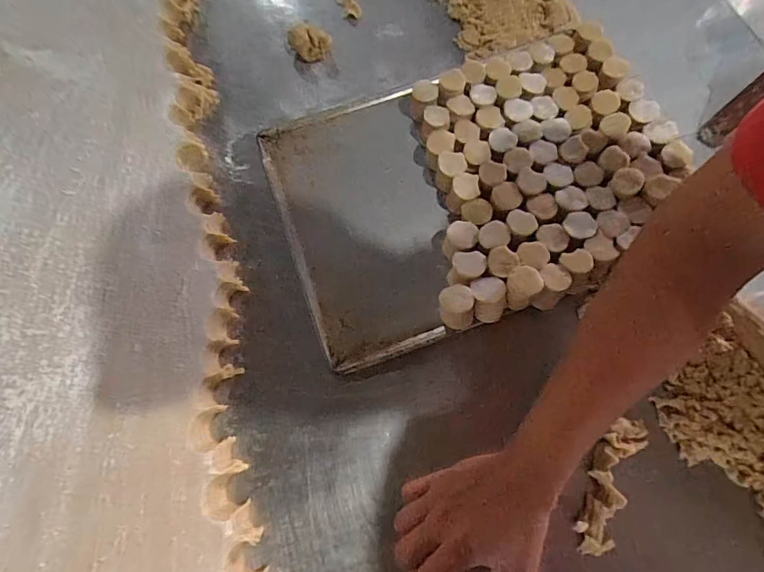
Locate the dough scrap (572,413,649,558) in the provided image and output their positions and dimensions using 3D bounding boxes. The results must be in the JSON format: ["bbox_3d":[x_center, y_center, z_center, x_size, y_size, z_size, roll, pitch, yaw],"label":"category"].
[{"bbox_3d":[0.219,0.189,0.409,0.042,0.017,0.134,27,74,10],"label":"dough scrap"}]

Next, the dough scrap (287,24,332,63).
[{"bbox_3d":[-0.095,-0.327,0.569,0.054,0.030,0.038,-20,72,-5],"label":"dough scrap"}]

